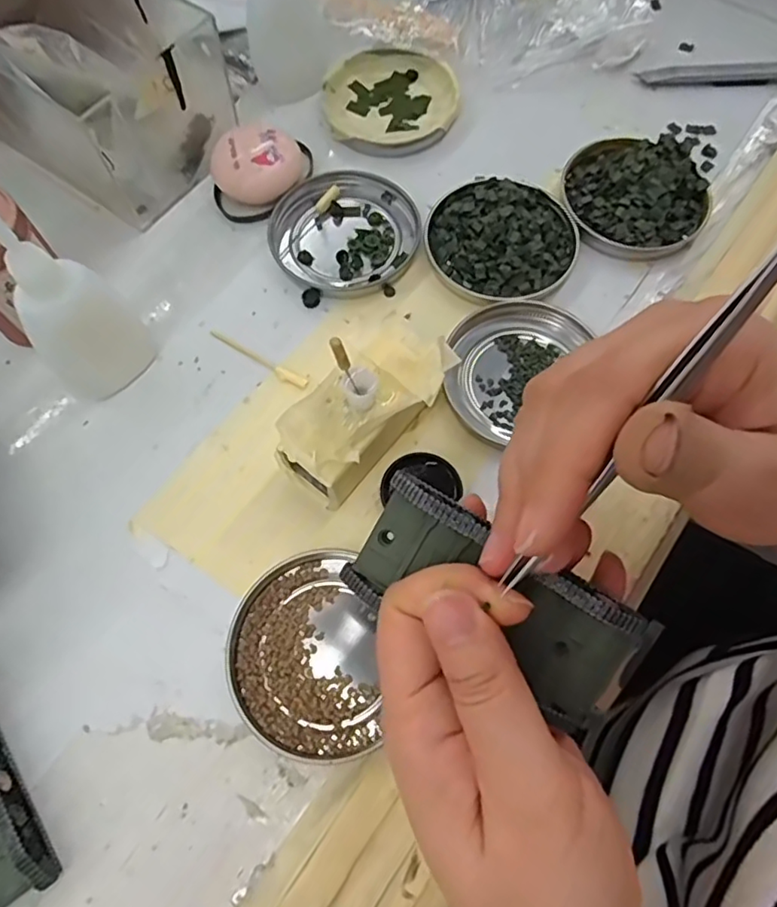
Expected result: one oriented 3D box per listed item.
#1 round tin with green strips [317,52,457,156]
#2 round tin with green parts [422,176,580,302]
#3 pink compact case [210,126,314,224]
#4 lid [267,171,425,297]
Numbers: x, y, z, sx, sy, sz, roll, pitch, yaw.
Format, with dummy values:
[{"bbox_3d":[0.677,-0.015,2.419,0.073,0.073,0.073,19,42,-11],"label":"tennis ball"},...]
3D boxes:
[{"bbox_3d":[0.001,-0.209,0.353,0.078,0.012,0.076,0,69,0],"label":"round tin with green strips"},{"bbox_3d":[0.058,-0.114,0.311,0.076,0.016,0.073,0,69,0],"label":"round tin with green parts"},{"bbox_3d":[-0.070,-0.154,0.325,0.055,0.023,0.044,-10,69,-4],"label":"pink compact case"},{"bbox_3d":[-0.024,-0.122,0.319,0.073,0.010,0.076,0,69,0],"label":"lid"}]

